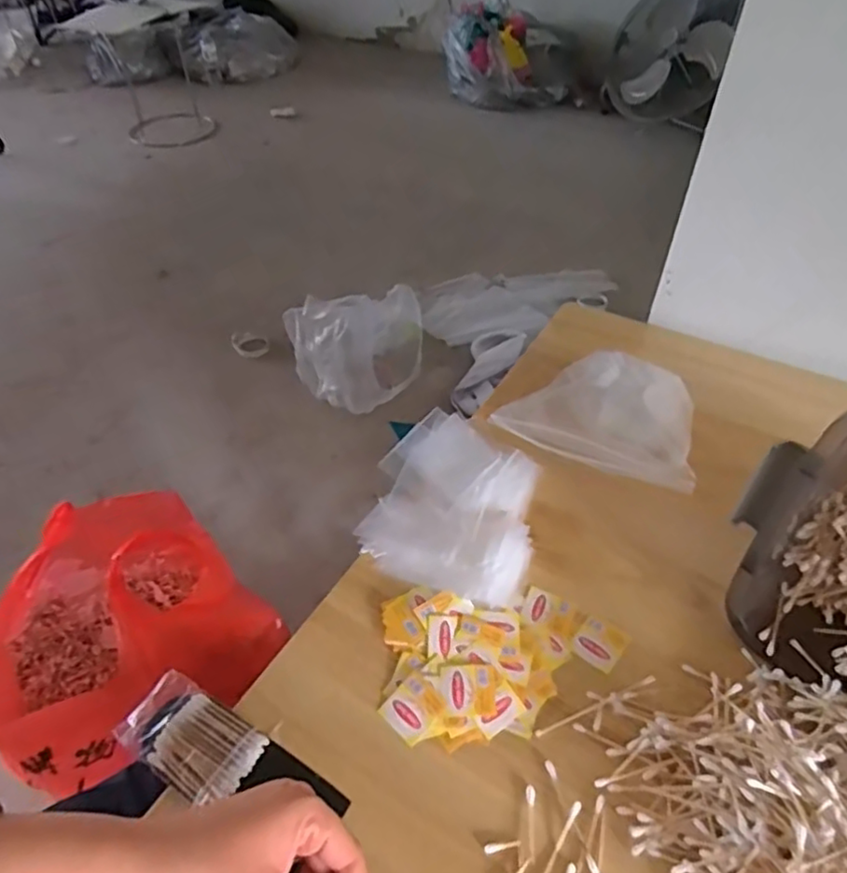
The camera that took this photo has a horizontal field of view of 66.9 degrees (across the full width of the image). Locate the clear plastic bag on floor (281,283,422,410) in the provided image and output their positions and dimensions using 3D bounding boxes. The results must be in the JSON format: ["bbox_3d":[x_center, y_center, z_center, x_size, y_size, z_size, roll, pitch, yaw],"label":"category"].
[{"bbox_3d":[-0.156,-0.204,1.512,0.321,0.212,0.238,-6,46,-6],"label":"clear plastic bag on floor"}]

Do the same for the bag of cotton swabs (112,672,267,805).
[{"bbox_3d":[-0.178,0.231,0.492,0.108,0.013,0.062,24,49,24],"label":"bag of cotton swabs"}]

